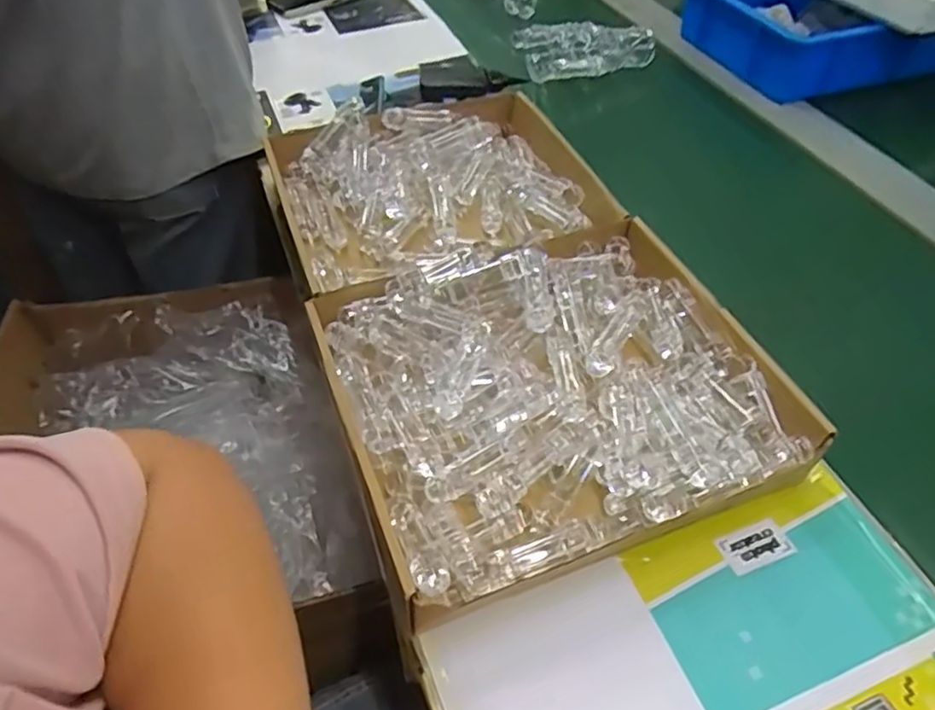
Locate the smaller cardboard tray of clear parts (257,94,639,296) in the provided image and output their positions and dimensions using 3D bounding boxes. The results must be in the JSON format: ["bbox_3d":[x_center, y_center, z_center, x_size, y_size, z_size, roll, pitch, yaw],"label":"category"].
[{"bbox_3d":[-0.025,-0.165,0.684,0.320,0.063,0.296,-16,51,-15],"label":"smaller cardboard tray of clear parts"}]

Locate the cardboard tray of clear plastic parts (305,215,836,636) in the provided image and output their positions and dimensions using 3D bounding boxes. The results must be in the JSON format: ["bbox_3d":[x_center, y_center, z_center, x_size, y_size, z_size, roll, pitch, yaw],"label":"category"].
[{"bbox_3d":[0.065,0.023,0.518,0.318,0.061,0.278,-16,51,-15],"label":"cardboard tray of clear plastic parts"}]

